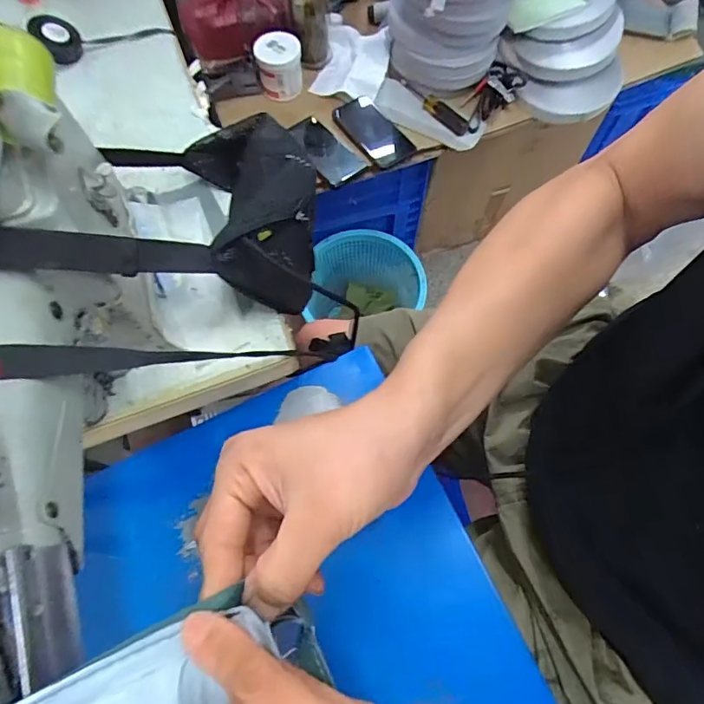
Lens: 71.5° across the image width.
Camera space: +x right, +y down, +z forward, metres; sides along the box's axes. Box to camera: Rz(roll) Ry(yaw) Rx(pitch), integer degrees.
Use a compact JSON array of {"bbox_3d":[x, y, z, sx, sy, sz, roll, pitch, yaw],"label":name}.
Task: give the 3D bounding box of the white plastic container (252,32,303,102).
[{"bbox_3d":[-0.132,-0.525,0.897,0.081,0.073,0.090,-11,70,-3],"label":"white plastic container"}]

